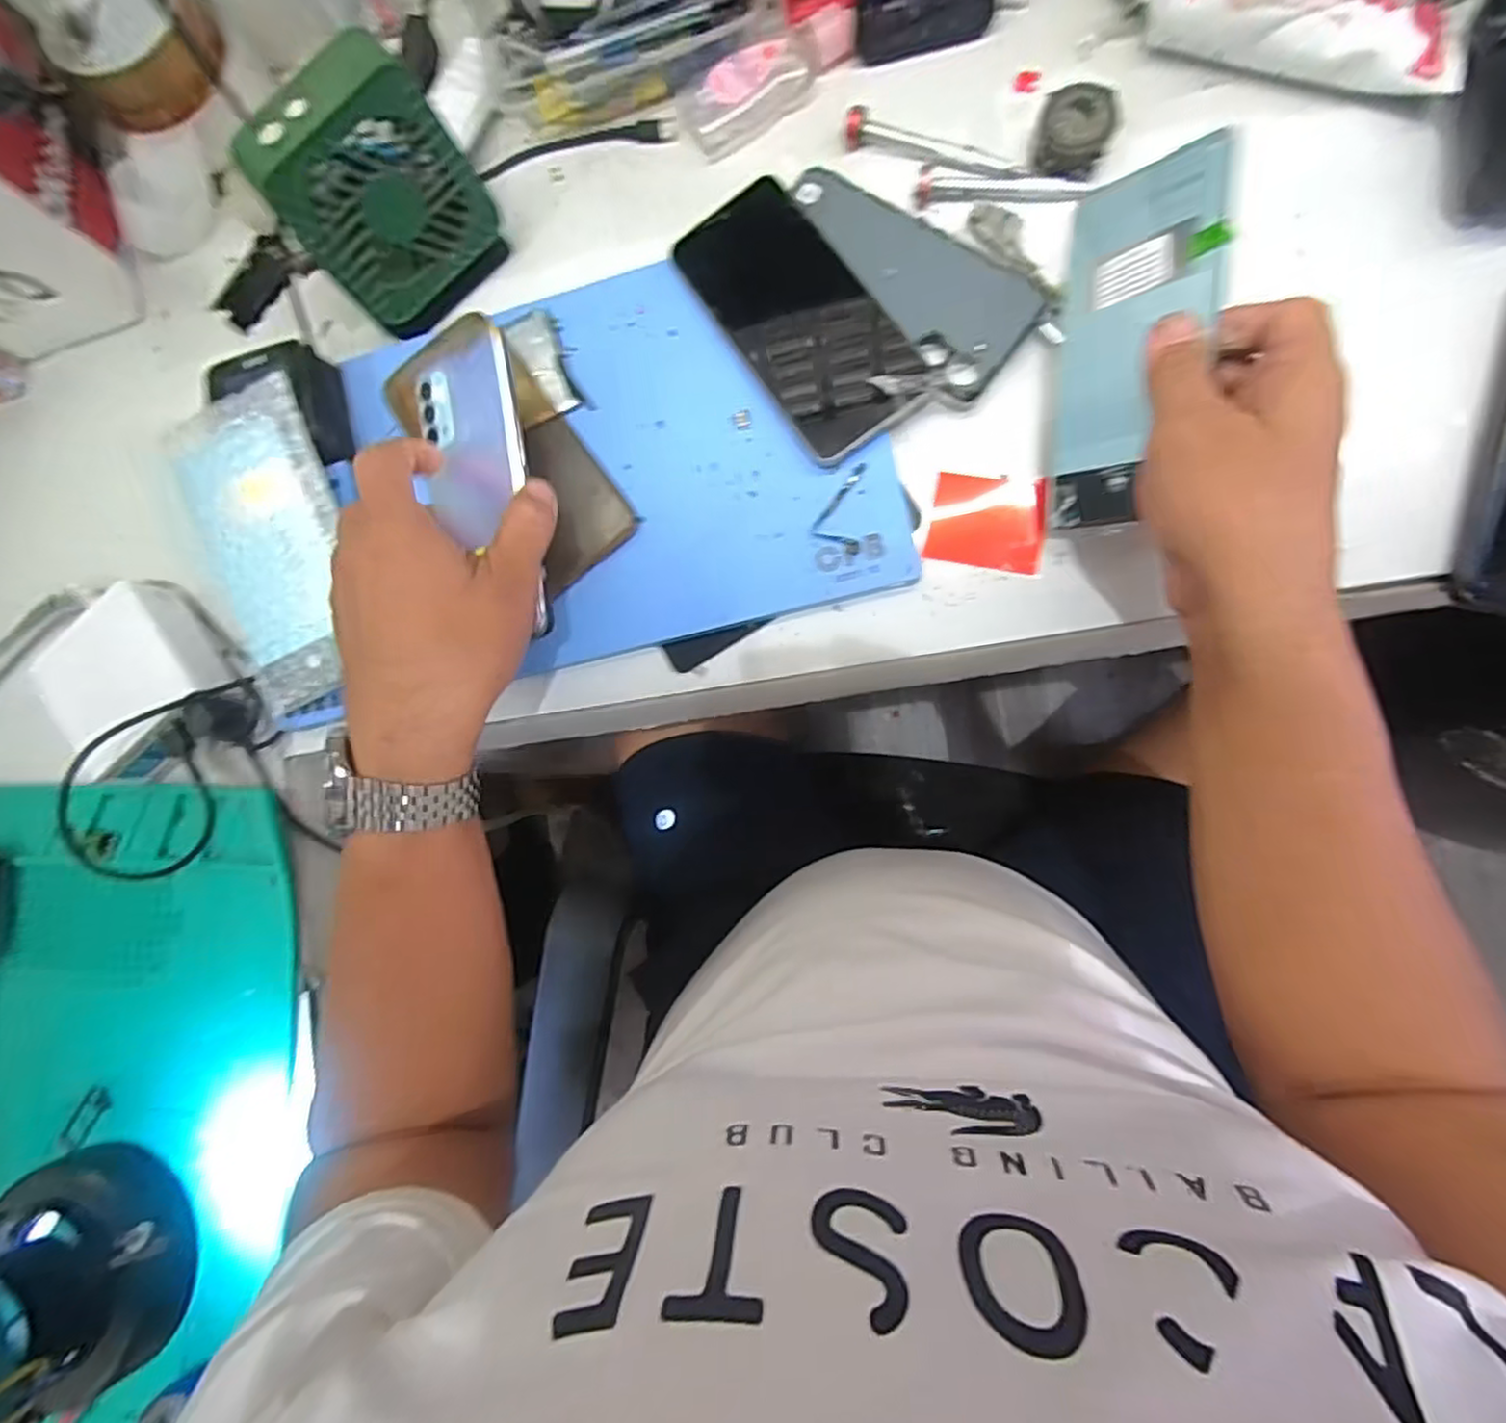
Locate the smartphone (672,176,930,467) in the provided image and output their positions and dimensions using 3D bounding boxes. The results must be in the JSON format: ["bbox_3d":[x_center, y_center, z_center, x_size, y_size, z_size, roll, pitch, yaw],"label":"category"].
[{"bbox_3d":[0.025,-0.217,0.382,0.073,0.006,0.164,-35,78,5],"label":"smartphone"}]

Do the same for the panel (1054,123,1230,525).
[{"bbox_3d":[0.171,-0.163,0.314,0.066,0.007,0.152,10,98,53],"label":"panel"}]

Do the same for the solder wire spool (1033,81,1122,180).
[{"bbox_3d":[0.169,-0.302,0.367,0.038,0.022,0.039,0,89,8],"label":"solder wire spool"}]

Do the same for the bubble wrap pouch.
[{"bbox_3d":[-0.270,-0.097,0.393,0.079,0.020,0.176,-19,86,7],"label":"bubble wrap pouch"}]

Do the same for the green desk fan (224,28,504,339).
[{"bbox_3d":[-0.200,-0.279,0.383,0.097,0.111,0.053,-39,83,4],"label":"green desk fan"}]

